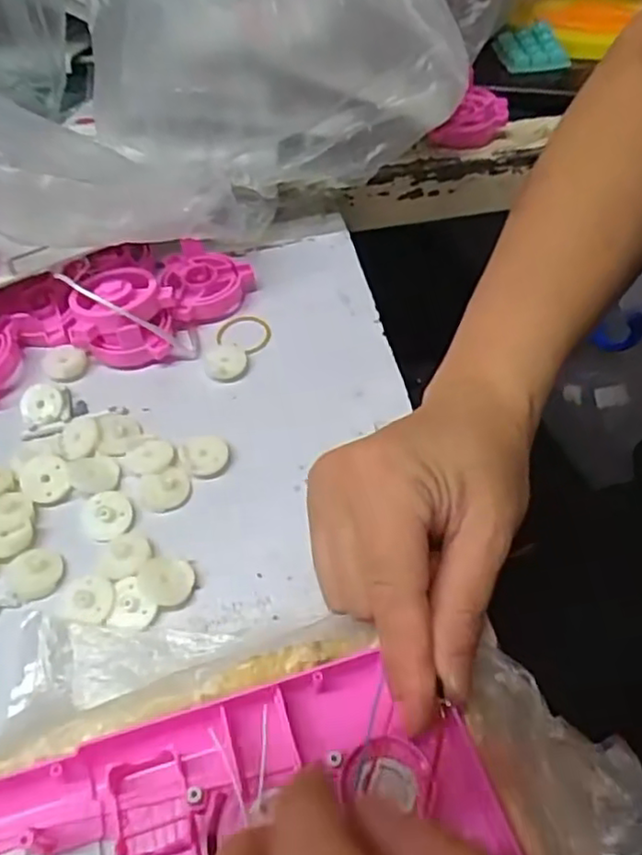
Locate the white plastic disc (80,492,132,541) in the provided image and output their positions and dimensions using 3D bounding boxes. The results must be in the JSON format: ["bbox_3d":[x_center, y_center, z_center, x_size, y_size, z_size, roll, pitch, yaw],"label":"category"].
[{"bbox_3d":[-0.100,0.040,0.314,0.022,0.005,0.024,0,52,0],"label":"white plastic disc"}]

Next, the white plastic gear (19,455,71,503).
[{"bbox_3d":[-0.133,0.024,0.325,0.022,0.009,0.023,0,52,0],"label":"white plastic gear"}]

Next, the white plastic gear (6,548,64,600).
[{"bbox_3d":[-0.125,0.063,0.296,0.023,0.007,0.023,0,52,0],"label":"white plastic gear"}]

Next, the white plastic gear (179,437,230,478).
[{"bbox_3d":[-0.056,0.014,0.332,0.023,0.007,0.020,-19,54,-14],"label":"white plastic gear"}]

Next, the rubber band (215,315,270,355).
[{"bbox_3d":[-0.043,-0.054,0.388,0.029,0.004,0.032,27,57,22],"label":"rubber band"}]

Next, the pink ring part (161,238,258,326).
[{"bbox_3d":[-0.069,-0.089,0.404,0.052,0.019,0.055,0,52,0],"label":"pink ring part"}]

